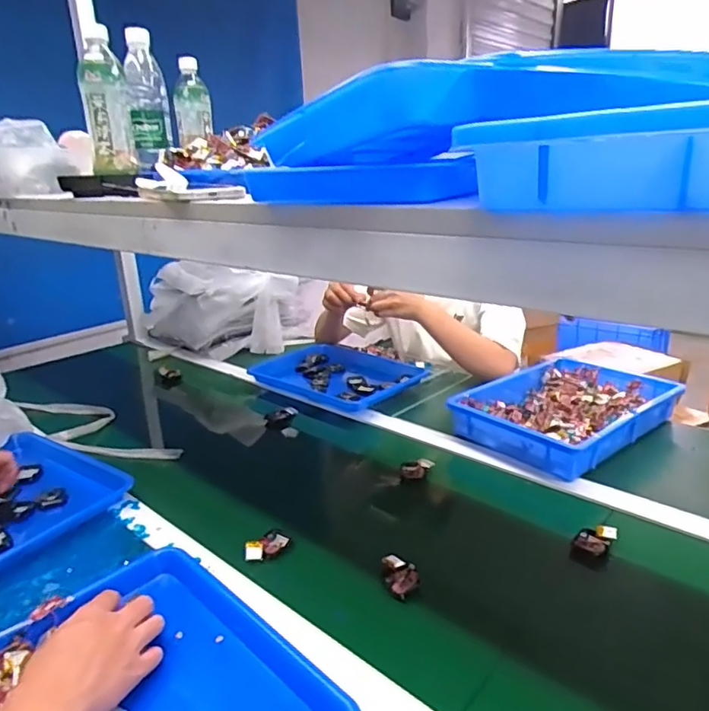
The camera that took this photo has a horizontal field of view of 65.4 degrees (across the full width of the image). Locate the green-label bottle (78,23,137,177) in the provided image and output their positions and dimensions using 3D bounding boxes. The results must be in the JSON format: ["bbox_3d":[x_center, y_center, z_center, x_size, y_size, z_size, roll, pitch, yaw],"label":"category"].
[{"bbox_3d":[-0.357,-0.361,0.788,0.058,0.194,0.066,-11,20,-21],"label":"green-label bottle"}]

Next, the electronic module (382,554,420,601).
[{"bbox_3d":[0.052,0.245,0.621,0.035,0.021,0.051,-10,20,-16],"label":"electronic module"}]

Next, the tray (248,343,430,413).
[{"bbox_3d":[-0.041,0.039,1.213,0.361,0.040,0.254,13,25,40],"label":"tray"}]

